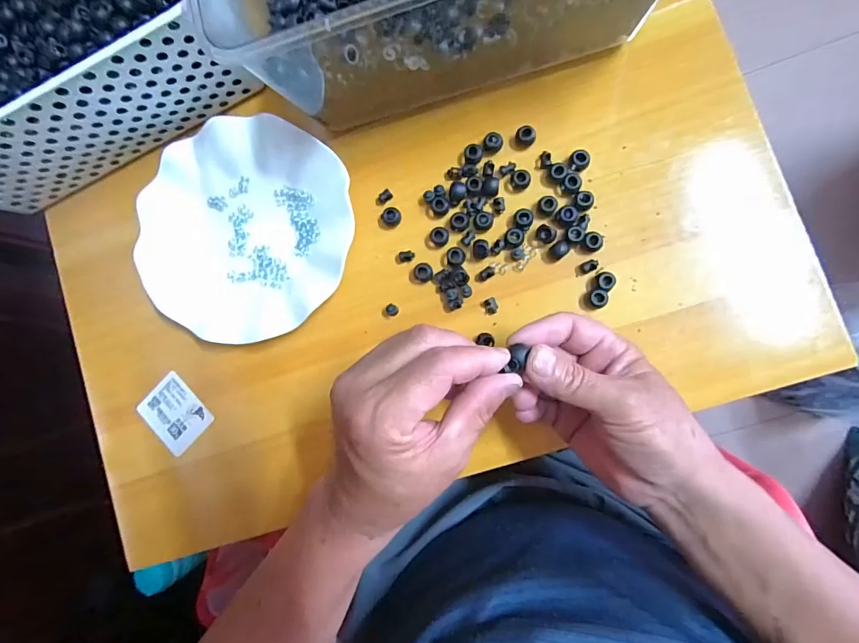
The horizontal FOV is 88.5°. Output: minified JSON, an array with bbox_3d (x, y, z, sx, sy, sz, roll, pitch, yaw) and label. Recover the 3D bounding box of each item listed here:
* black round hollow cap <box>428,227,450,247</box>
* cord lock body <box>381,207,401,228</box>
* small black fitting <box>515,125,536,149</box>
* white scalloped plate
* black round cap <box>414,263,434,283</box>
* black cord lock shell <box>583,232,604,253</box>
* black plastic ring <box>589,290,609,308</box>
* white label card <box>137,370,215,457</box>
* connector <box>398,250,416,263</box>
[{"bbox_3d":[0.008,-0.068,0.354,0.015,0.008,0.015,0,87,8],"label":"black round hollow cap"},{"bbox_3d":[-0.031,-0.085,0.359,0.016,0.012,0.014,-41,83,5],"label":"cord lock body"},{"bbox_3d":[0.075,-0.145,0.346,0.015,0.010,0.014,0,87,8],"label":"small black fitting"},{"bbox_3d":[-0.153,-0.076,0.370,0.177,0.024,0.179,0,87,8],"label":"white scalloped plate"},{"bbox_3d":[-0.004,-0.039,0.355,0.014,0.010,0.015,0,87,8],"label":"black round cap"},{"bbox_3d":[0.125,-0.061,0.337,0.014,0.014,0.014,0,87,8],"label":"black cord lock shell"},{"bbox_3d":[0.128,-0.017,0.333,0.013,0.006,0.013,0,87,8],"label":"black plastic ring"},{"bbox_3d":[-0.222,0.080,0.386,0.049,0.004,0.059,-45,83,1],"label":"white label card"},{"bbox_3d":[-0.018,-0.053,0.360,0.013,0.005,0.009,0,88,8],"label":"connector"}]

